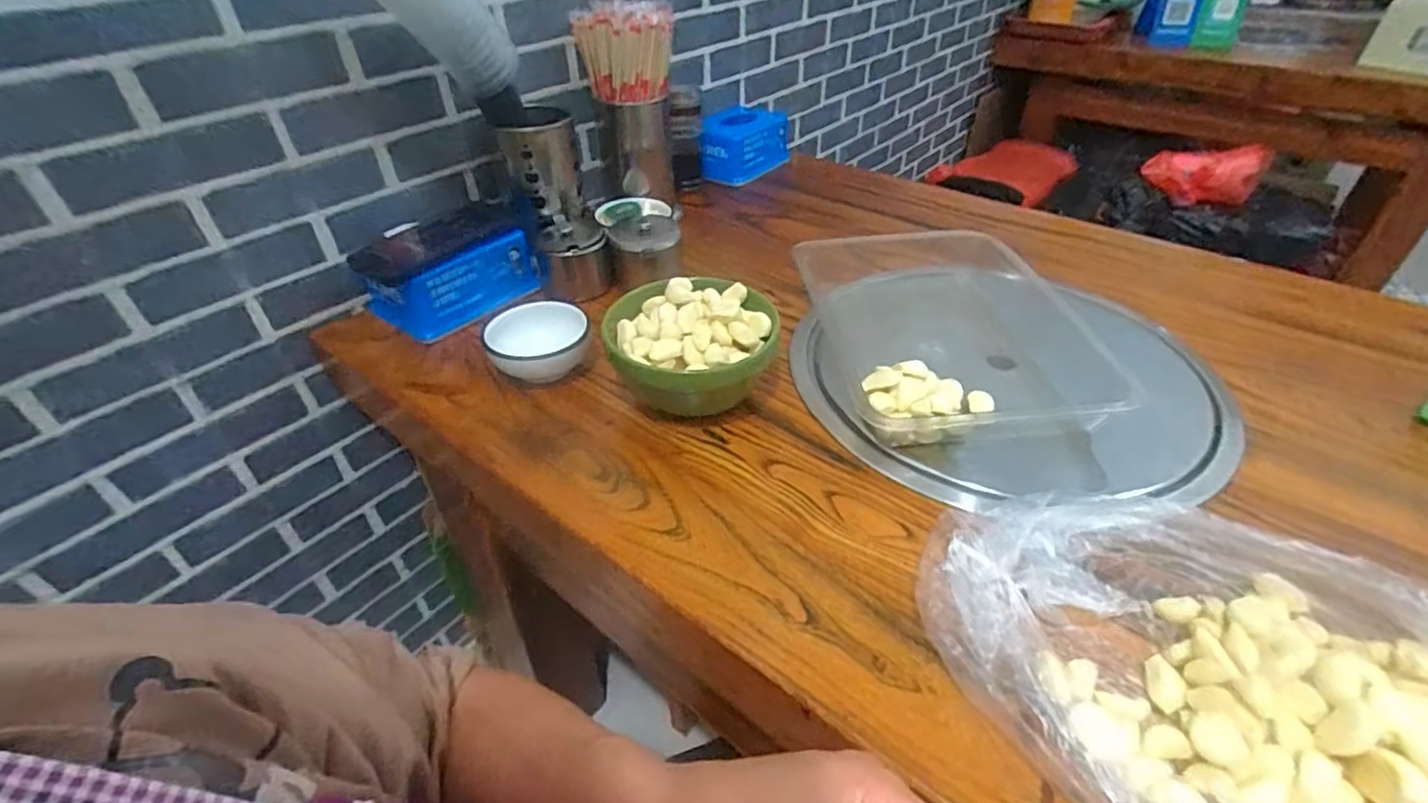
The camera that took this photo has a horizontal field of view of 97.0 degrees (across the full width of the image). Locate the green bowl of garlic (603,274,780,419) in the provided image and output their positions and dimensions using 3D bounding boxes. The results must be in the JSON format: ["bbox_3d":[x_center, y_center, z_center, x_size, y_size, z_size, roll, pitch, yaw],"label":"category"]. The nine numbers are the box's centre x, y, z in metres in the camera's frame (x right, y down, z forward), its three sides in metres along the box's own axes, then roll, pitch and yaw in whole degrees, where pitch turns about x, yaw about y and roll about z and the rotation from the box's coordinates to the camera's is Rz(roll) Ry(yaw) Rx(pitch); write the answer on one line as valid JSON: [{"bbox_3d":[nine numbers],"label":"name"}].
[{"bbox_3d":[-0.019,-0.047,0.557,0.141,0.078,0.141,-1,40,1],"label":"green bowl of garlic"}]

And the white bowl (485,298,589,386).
[{"bbox_3d":[-0.163,-0.052,0.594,0.090,0.041,0.091,-18,43,-18],"label":"white bowl"}]

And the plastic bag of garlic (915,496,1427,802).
[{"bbox_3d":[0.283,0.143,0.341,0.251,0.073,0.283,-15,42,-15],"label":"plastic bag of garlic"}]

